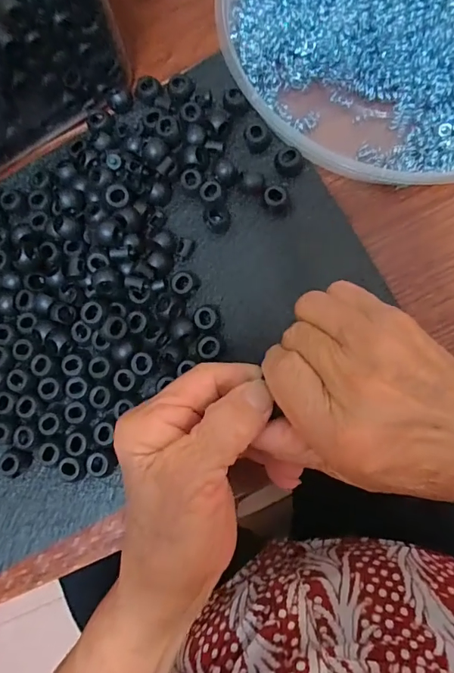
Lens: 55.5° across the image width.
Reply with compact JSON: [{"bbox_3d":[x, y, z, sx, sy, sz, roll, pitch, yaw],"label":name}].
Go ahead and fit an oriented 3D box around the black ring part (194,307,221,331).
[{"bbox_3d":[-0.012,-0.011,0.272,0.014,0.015,0.015,-2,83,12],"label":"black ring part"}]

